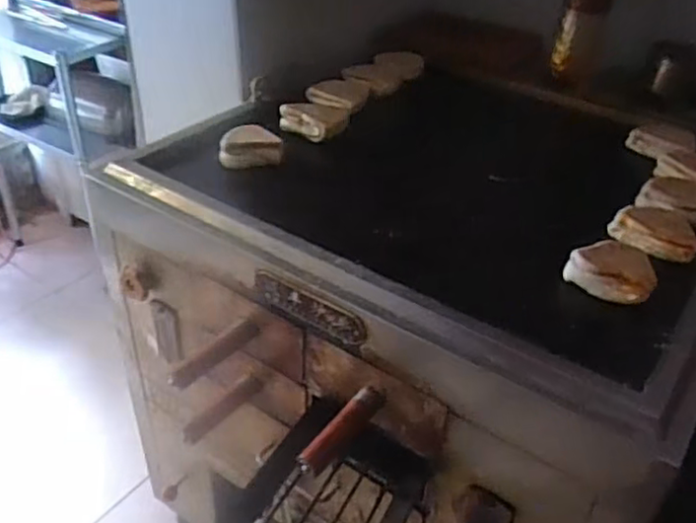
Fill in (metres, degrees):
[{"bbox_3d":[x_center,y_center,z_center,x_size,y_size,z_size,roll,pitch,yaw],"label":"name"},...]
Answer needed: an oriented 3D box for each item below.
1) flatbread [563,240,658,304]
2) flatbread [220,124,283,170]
[{"bbox_3d":[0.313,0.008,0.782,0.096,0.049,0.057,20,42,19],"label":"flatbread"},{"bbox_3d":[-0.149,-0.175,1.012,0.092,0.049,0.046,-7,40,-13],"label":"flatbread"}]

